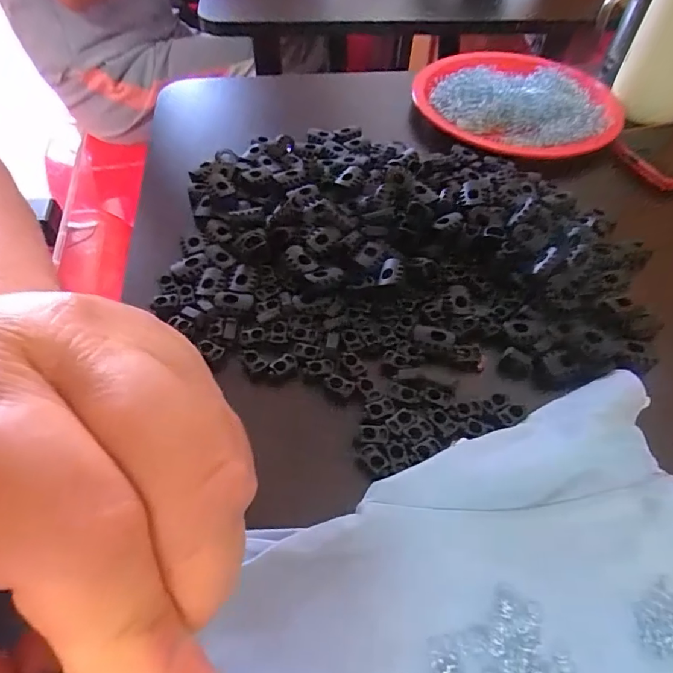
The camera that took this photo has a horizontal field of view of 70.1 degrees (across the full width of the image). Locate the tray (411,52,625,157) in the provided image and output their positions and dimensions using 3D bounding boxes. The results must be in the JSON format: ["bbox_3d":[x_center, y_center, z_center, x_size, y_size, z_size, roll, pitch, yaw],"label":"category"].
[{"bbox_3d":[0.140,-0.181,0.369,0.148,0.017,0.131,-10,56,-8],"label":"tray"}]

